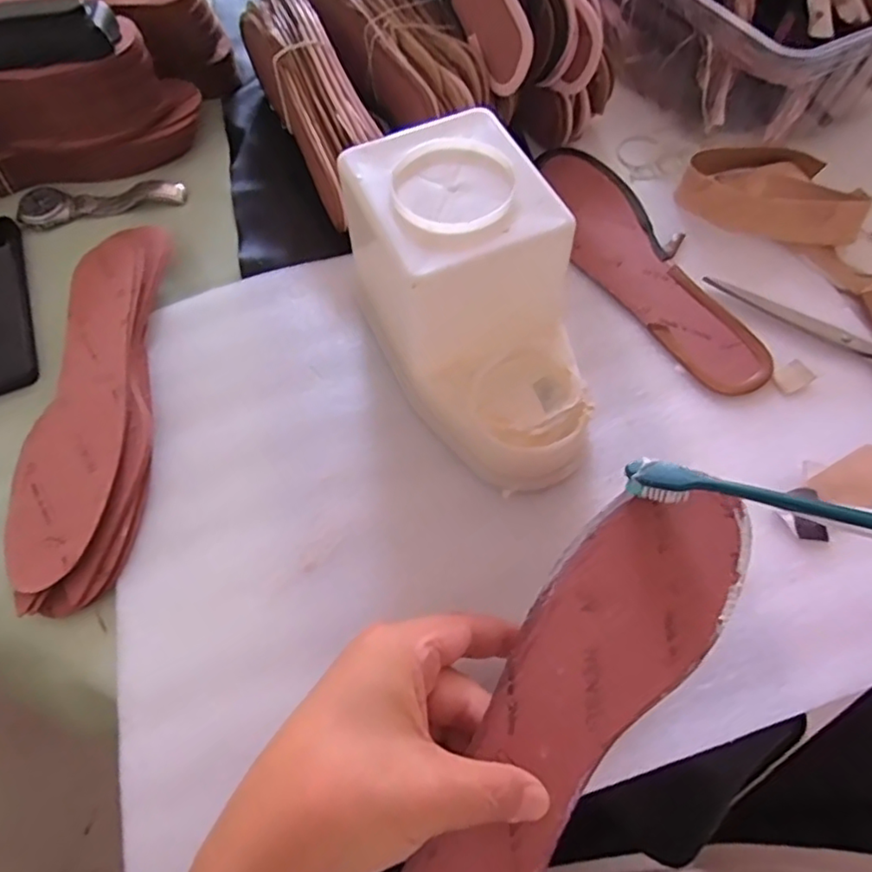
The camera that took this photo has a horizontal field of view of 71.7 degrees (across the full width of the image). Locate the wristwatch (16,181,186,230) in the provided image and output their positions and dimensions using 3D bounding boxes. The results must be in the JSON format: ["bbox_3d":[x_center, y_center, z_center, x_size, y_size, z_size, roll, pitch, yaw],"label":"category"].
[{"bbox_3d":[-0.277,-0.197,0.498,0.132,0.010,0.032,-9,64,-3],"label":"wristwatch"}]

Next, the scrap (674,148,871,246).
[{"bbox_3d":[0.252,-0.185,0.454,0.133,0.030,0.077,5,64,4],"label":"scrap"}]

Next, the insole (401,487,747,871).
[{"bbox_3d":[0.059,0.118,0.271,0.073,0.007,0.238,38,79,9],"label":"insole"}]

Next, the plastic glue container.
[{"bbox_3d":[0.021,-0.073,0.353,0.106,0.114,0.190,-16,64,-6],"label":"plastic glue container"}]

